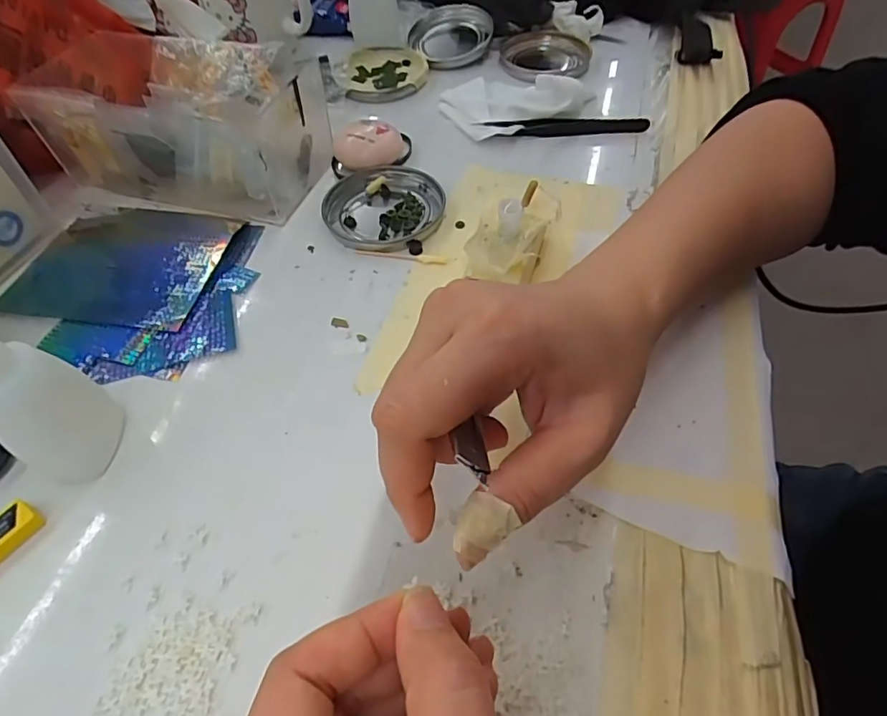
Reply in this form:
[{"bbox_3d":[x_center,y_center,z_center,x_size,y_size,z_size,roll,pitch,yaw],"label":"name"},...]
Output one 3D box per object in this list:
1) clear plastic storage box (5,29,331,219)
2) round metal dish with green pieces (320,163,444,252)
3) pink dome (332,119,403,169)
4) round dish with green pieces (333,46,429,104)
[{"bbox_3d":[-0.179,-0.160,0.364,0.181,0.070,0.098,14,55,12],"label":"clear plastic storage box"},{"bbox_3d":[-0.039,-0.100,0.353,0.078,0.009,0.076,-1,53,1],"label":"round metal dish with green pieces"},{"bbox_3d":[-0.055,-0.153,0.381,0.047,0.024,0.037,7,54,7],"label":"pink dome"},{"bbox_3d":[-0.055,-0.251,0.463,0.078,0.010,0.086,-20,55,-12],"label":"round dish with green pieces"}]

